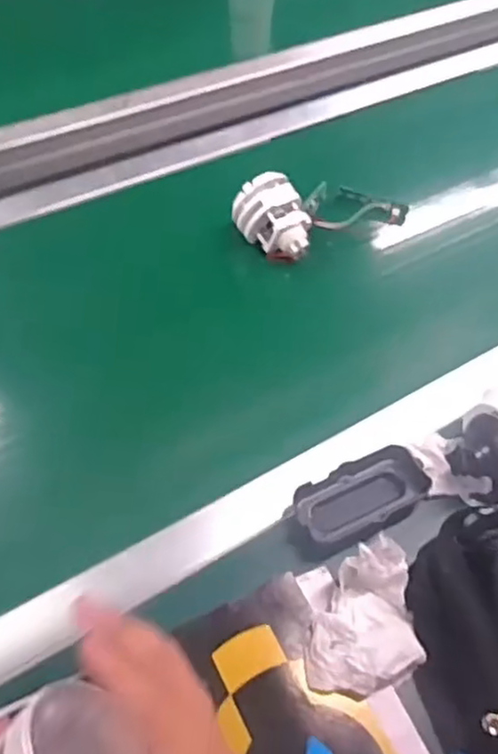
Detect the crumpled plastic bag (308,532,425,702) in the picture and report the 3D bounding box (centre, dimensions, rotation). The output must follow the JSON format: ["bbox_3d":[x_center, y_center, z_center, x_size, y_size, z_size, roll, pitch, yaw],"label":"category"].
[{"bbox_3d":[0.079,0.170,0.474,0.077,0.040,0.097,0,53,-3],"label":"crumpled plastic bag"}]

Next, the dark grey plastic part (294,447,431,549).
[{"bbox_3d":[0.091,0.097,0.539,0.110,0.022,0.057,-22,57,-19],"label":"dark grey plastic part"}]

